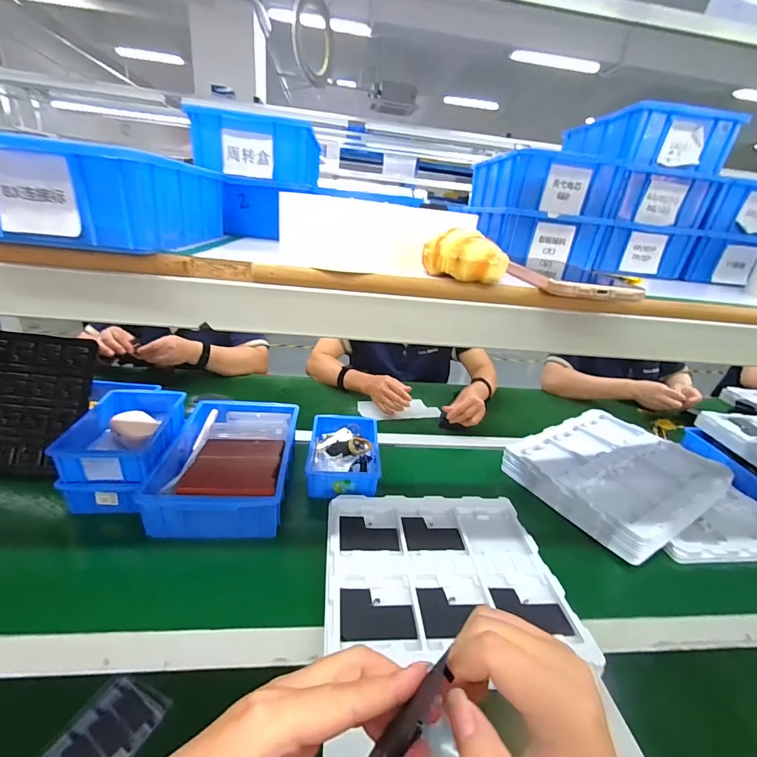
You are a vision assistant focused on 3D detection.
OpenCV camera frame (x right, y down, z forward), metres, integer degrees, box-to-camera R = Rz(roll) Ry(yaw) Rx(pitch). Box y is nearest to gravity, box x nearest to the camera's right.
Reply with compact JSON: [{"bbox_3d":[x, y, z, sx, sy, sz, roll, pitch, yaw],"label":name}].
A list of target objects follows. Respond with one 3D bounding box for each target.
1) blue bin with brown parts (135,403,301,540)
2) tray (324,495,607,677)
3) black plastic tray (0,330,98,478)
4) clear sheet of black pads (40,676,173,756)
[{"bbox_3d":[-0.265,0.141,0.690,0.203,0.070,0.305,3,25,-8],"label":"blue bin with brown parts"},{"bbox_3d":[0.087,0.265,0.549,0.316,0.018,0.260,3,25,-7],"label":"tray"},{"bbox_3d":[-0.670,0.043,0.670,0.288,0.255,0.040,7,-6,-7],"label":"black plastic tray"},{"bbox_3d":[-0.259,0.339,0.352,0.073,0.008,0.098,14,26,16],"label":"clear sheet of black pads"}]

